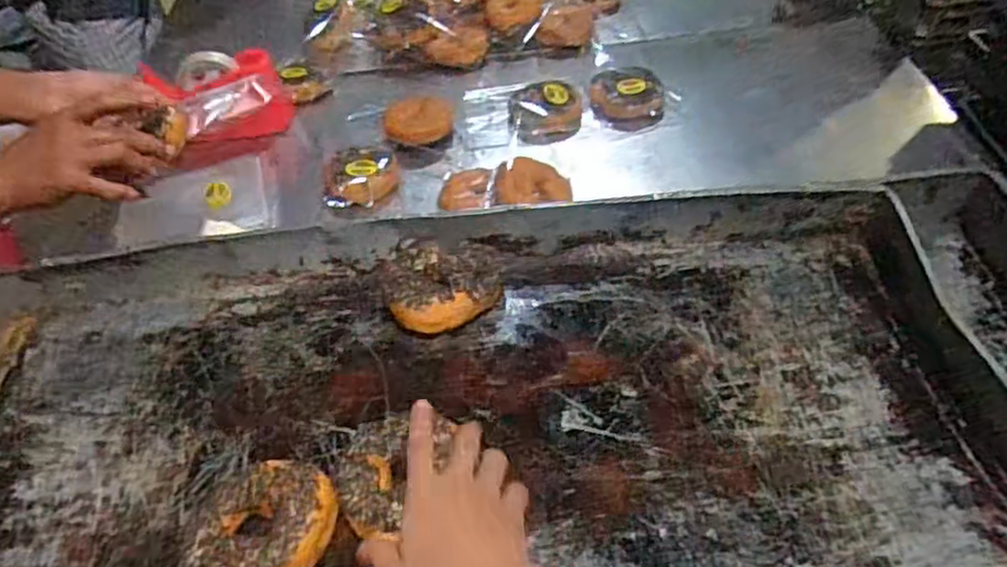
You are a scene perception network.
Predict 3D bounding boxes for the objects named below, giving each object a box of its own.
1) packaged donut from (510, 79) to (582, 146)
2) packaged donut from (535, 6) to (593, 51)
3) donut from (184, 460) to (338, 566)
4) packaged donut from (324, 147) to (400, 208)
[{"bbox_3d":[0.059,-0.239,0.981,0.100,0.040,0.113,-2,47,3],"label":"packaged donut"},{"bbox_3d":[0.101,-0.415,1.141,0.085,0.024,0.102,5,48,10],"label":"packaged donut"},{"bbox_3d":[-0.160,0.170,0.480,0.088,0.034,0.092,-3,49,3],"label":"donut"},{"bbox_3d":[-0.183,-0.141,0.910,0.096,0.041,0.108,-12,47,-6],"label":"packaged donut"}]

